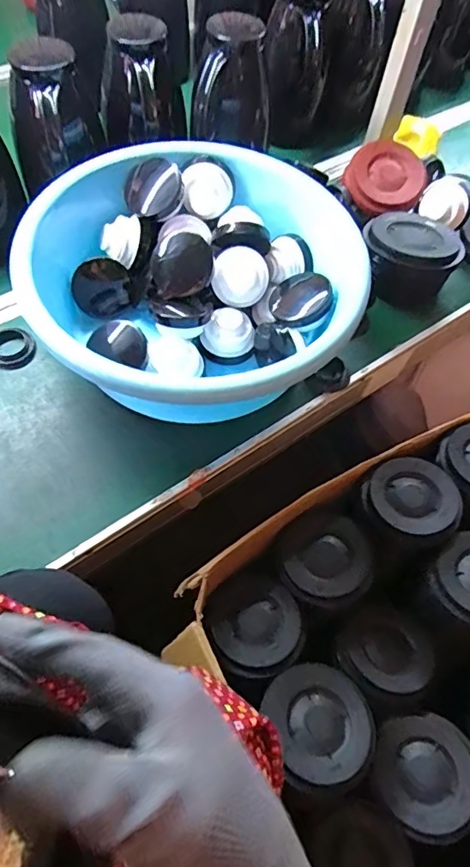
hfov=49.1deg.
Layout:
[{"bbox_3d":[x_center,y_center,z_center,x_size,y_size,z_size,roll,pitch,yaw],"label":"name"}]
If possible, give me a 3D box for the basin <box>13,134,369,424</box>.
[{"bbox_3d":[-0.029,-0.175,0.618,0.347,0.153,0.354,2,60,-3],"label":"basin"}]

